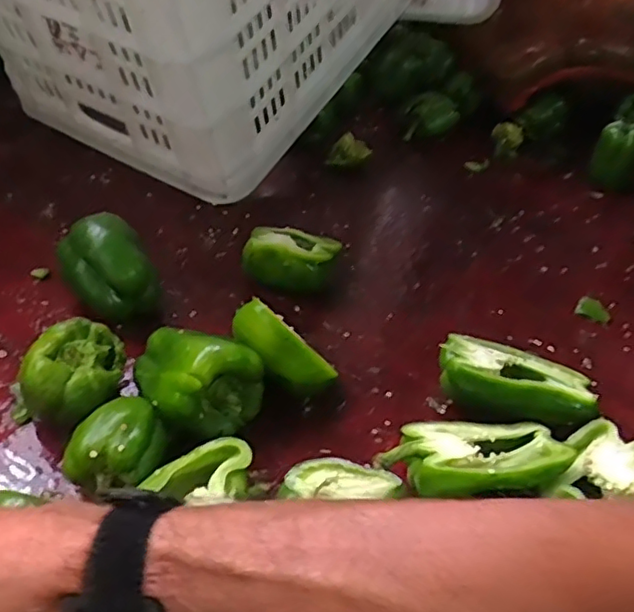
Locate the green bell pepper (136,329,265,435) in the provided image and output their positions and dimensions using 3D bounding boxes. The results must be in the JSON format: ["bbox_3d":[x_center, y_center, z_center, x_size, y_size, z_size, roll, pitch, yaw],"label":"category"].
[{"bbox_3d":[-0.095,0.053,0.484,0.076,0.082,0.090,-24,50,-31],"label":"green bell pepper"}]

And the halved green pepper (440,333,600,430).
[{"bbox_3d":[0.167,0.063,0.524,0.127,0.043,0.076,15,42,8],"label":"halved green pepper"}]

